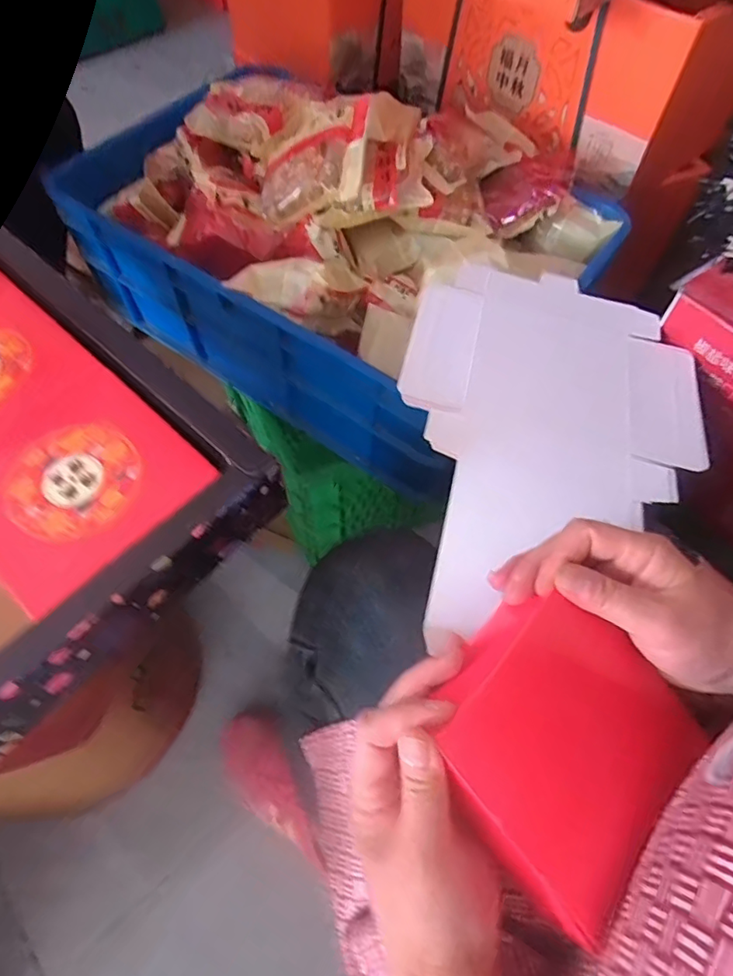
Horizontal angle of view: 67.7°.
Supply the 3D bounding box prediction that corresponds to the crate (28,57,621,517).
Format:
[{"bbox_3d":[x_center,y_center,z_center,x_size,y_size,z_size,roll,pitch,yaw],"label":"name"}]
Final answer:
[{"bbox_3d":[-0.025,-0.275,0.601,0.490,0.189,0.385,37,66,19],"label":"crate"}]

